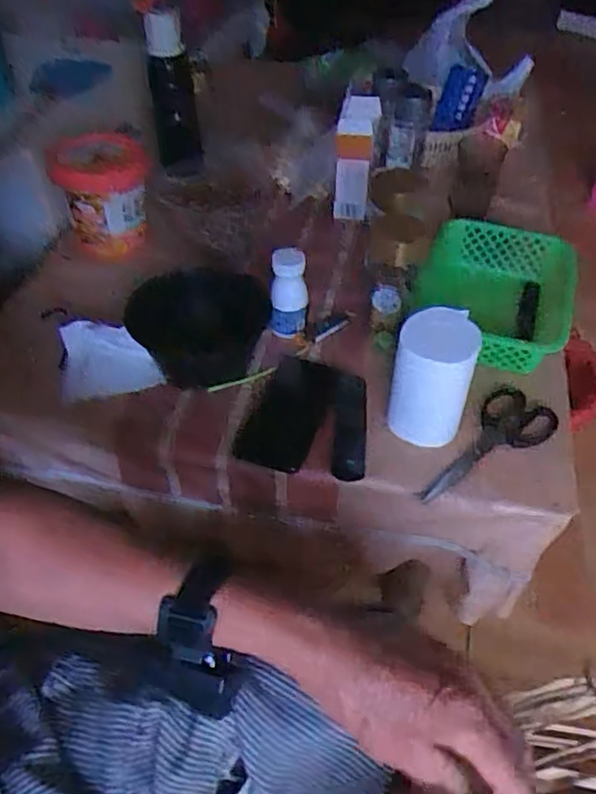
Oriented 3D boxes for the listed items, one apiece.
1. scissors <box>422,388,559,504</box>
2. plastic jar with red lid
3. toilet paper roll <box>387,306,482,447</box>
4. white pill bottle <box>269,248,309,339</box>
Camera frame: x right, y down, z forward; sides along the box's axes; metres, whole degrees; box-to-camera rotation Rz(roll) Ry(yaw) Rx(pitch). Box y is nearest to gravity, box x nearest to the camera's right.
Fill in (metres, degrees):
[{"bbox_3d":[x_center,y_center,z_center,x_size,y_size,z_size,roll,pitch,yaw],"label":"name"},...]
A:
[{"bbox_3d":[0.215,0.059,0.685,0.078,0.010,0.182,27,57,26],"label":"scissors"},{"bbox_3d":[-0.284,-0.302,0.943,0.135,0.127,0.160,-14,48,-12],"label":"plastic jar with red lid"},{"bbox_3d":[0.143,-0.023,0.680,0.077,0.136,0.084,0,46,0],"label":"toilet paper roll"},{"bbox_3d":[-0.011,-0.127,0.783,0.040,0.111,0.040,7,47,7],"label":"white pill bottle"}]

